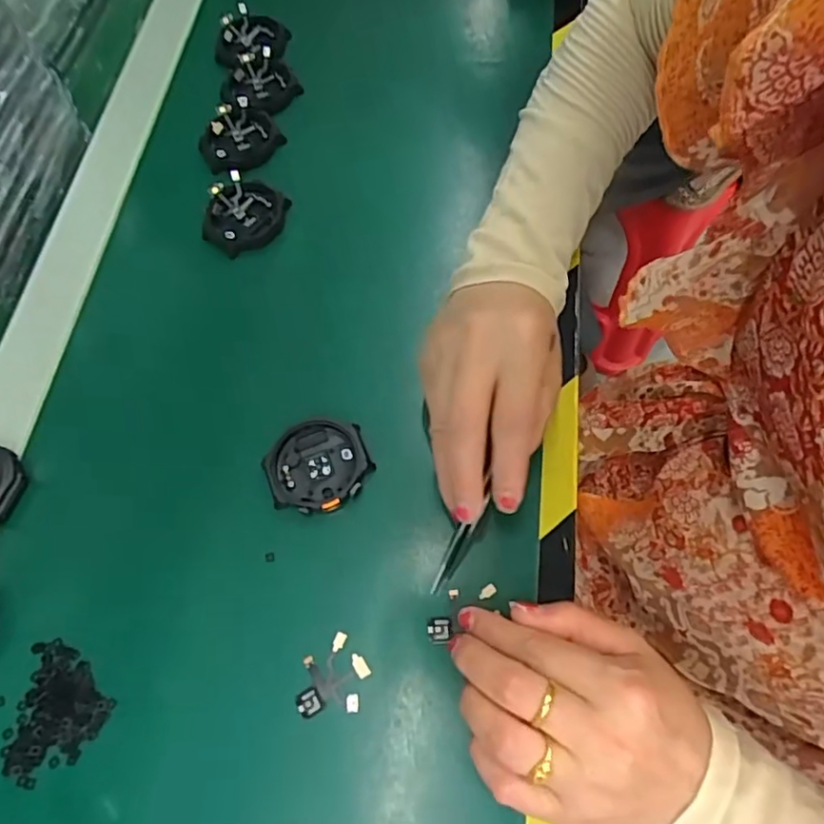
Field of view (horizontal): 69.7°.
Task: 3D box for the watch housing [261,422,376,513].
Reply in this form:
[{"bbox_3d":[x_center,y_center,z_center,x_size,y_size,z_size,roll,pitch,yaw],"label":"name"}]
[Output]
[{"bbox_3d":[-0.049,0.028,0.309,0.052,0.011,0.048,-21,66,-5],"label":"watch housing"}]

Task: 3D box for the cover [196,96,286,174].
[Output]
[{"bbox_3d":[-0.118,-0.186,0.395,0.051,0.015,0.045,-31,68,-9],"label":"cover"}]

